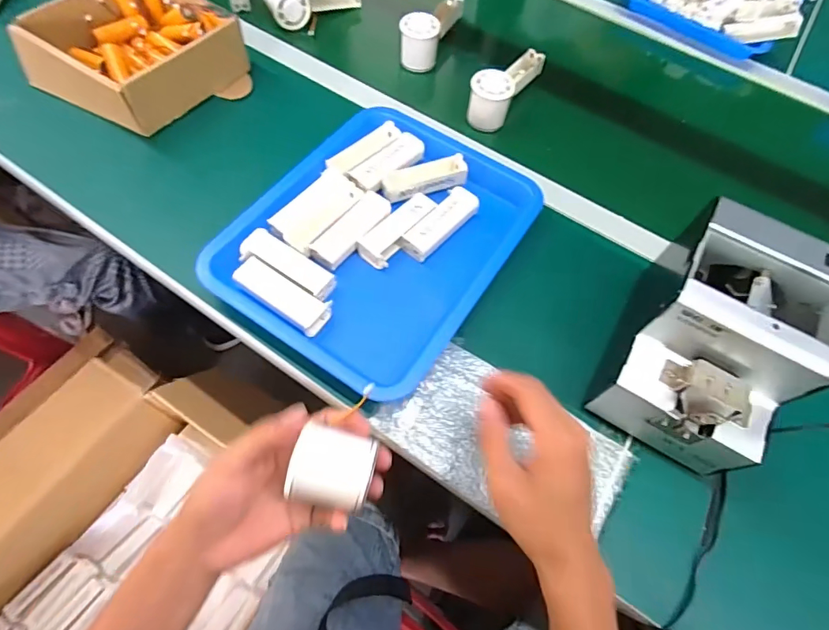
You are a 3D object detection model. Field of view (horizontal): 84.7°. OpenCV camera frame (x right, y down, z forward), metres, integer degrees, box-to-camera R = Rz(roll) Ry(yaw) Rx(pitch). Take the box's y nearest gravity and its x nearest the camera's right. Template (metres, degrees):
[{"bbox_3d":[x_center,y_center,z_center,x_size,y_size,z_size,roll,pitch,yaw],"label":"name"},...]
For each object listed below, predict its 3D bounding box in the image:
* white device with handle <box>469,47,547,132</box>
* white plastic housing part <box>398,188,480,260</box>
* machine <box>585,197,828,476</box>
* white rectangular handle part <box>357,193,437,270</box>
[{"bbox_3d":[0.131,-0.330,0.642,0.055,0.059,0.152,29,65,11],"label":"white device with handle"},{"bbox_3d":[0.030,-0.106,0.518,0.037,0.014,0.109,38,67,15],"label":"white plastic housing part"},{"bbox_3d":[0.263,0.026,0.405,0.118,0.143,0.170,30,65,12],"label":"machine"},{"bbox_3d":[-0.019,-0.095,0.517,0.035,0.024,0.103,38,67,15],"label":"white rectangular handle part"}]

